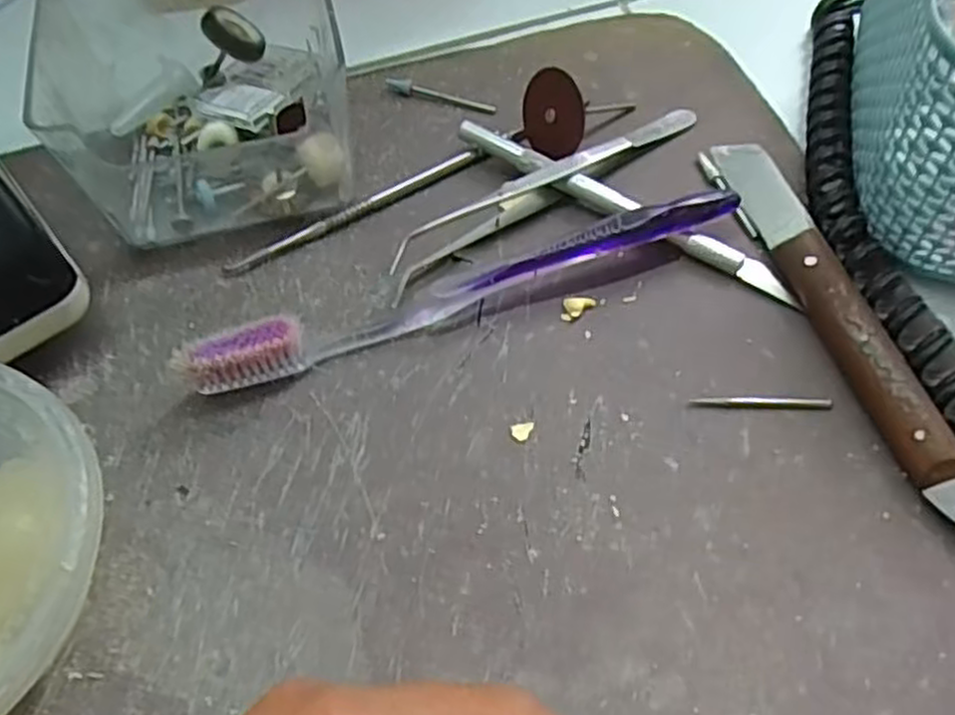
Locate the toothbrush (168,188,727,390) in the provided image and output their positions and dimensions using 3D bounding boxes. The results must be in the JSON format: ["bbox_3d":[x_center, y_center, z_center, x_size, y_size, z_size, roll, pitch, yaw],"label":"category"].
[{"bbox_3d":[-0.001,-0.024,0.249,0.185,0.022,0.012,-19,58,-10],"label":"toothbrush"}]

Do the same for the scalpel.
[{"bbox_3d":[0.051,-0.054,0.272,0.132,0.011,0.010,29,63,19],"label":"scalpel"}]

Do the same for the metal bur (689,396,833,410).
[{"bbox_3d":[0.088,0.013,0.236,0.042,0.004,0.004,1,60,3],"label":"metal bur"}]

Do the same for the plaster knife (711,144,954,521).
[{"bbox_3d":[0.113,-0.017,0.245,0.019,0.015,0.146,-15,58,-7],"label":"plaster knife"}]

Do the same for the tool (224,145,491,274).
[{"bbox_3d":[-0.044,-0.055,0.280,0.102,0.004,0.007,-29,61,-16],"label":"tool"}]

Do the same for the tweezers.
[{"bbox_3d":[0.026,-0.062,0.275,0.139,0.017,0.014,-32,62,-17],"label":"tweezers"}]

